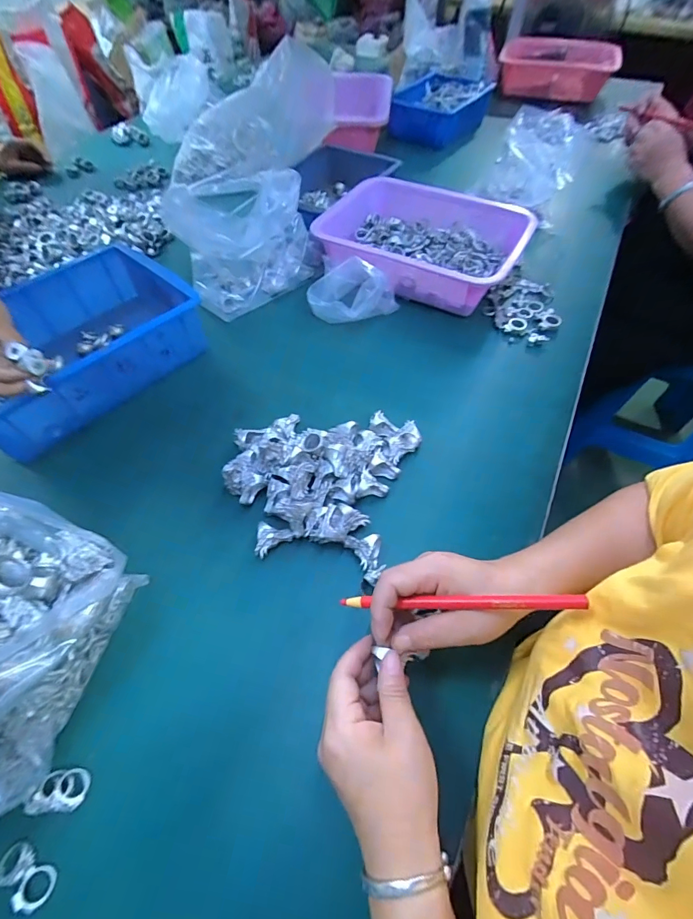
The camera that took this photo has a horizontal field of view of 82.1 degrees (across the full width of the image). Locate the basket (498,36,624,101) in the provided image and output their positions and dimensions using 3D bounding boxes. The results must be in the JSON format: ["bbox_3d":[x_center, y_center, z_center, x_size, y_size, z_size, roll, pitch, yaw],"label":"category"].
[{"bbox_3d":[0.424,-0.776,0.791,0.235,0.085,0.075,2,57,2],"label":"basket"}]

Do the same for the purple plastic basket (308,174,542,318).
[{"bbox_3d":[0.106,-0.328,0.611,0.297,0.080,0.205,26,61,17],"label":"purple plastic basket"}]

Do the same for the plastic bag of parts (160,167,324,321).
[{"bbox_3d":[-0.170,-0.358,0.627,0.193,0.110,0.209,-32,62,-18],"label":"plastic bag of parts"}]

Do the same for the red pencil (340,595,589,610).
[{"bbox_3d":[0.073,0.101,0.280,0.168,0.004,0.007,-8,54,23],"label":"red pencil"}]

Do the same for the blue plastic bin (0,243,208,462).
[{"bbox_3d":[-0.357,-0.154,0.514,0.207,0.072,0.294,38,65,22],"label":"blue plastic bin"}]

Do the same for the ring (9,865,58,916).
[{"bbox_3d":[-0.210,0.291,0.269,0.022,0.004,0.023,13,39,-11],"label":"ring"}]

